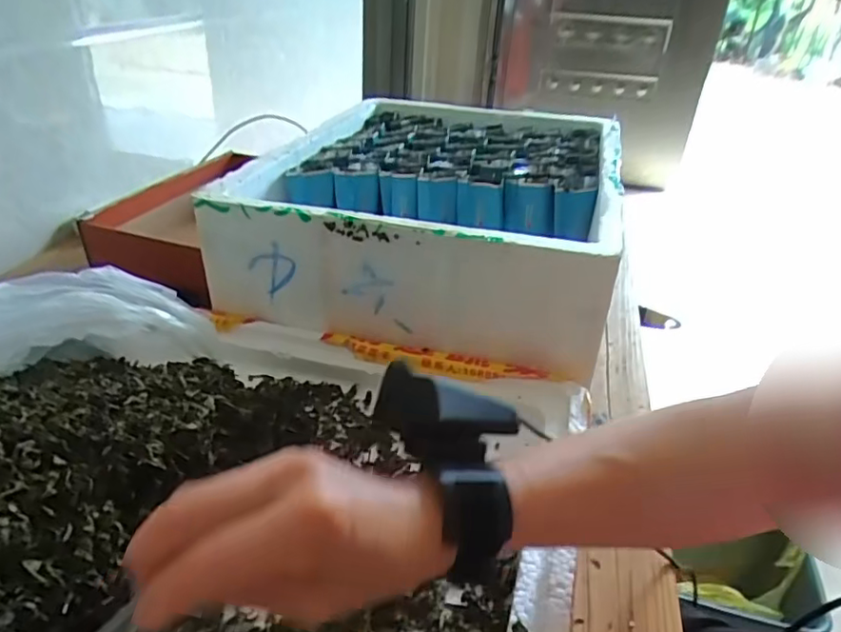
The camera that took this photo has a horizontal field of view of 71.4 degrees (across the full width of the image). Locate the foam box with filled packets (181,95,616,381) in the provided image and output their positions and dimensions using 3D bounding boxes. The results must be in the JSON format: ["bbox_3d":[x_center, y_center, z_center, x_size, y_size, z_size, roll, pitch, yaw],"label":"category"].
[{"bbox_3d":[0.030,-0.129,0.687,0.347,0.127,0.479,11,32,12],"label":"foam box with filled packets"}]

